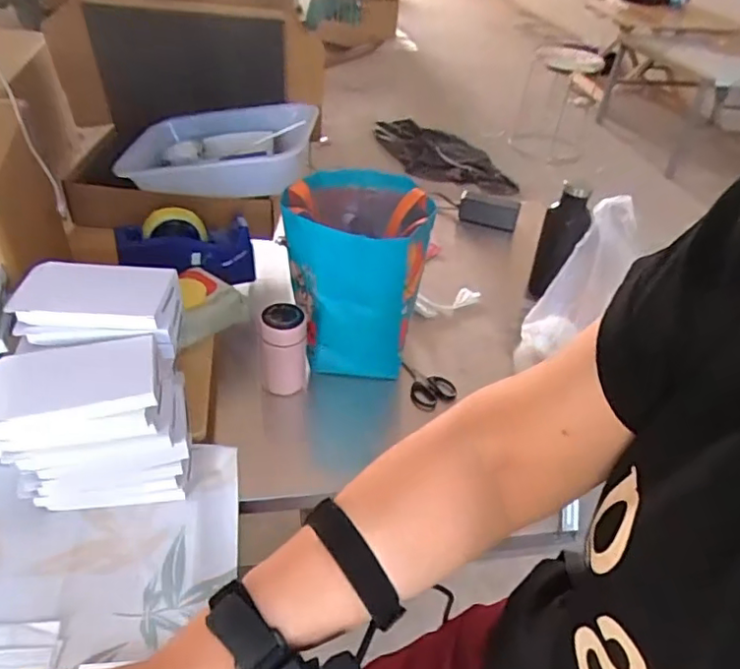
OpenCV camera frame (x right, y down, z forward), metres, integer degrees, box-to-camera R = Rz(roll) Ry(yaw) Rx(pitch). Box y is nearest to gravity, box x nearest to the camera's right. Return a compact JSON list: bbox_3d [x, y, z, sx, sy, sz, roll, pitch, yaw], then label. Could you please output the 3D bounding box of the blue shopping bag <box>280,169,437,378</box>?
[{"bbox_3d":[-0.026,-0.094,0.886,0.200,0.236,0.219,-4,40,-12],"label":"blue shopping bag"}]

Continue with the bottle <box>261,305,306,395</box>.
[{"bbox_3d":[-0.123,0.022,0.829,0.063,0.122,0.055,-3,40,-11],"label":"bottle"}]

